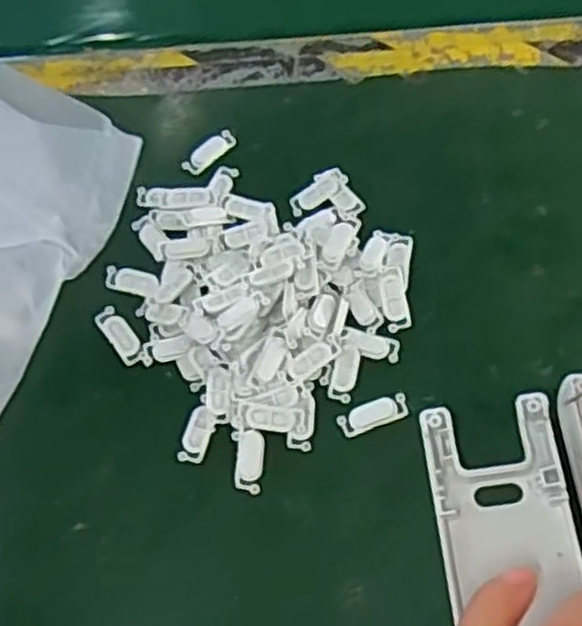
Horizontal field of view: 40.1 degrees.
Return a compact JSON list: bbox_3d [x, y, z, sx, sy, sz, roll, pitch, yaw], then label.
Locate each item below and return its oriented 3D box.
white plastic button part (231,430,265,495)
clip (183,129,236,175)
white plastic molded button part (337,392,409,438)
[{"bbox_3d":[-0.013,0.048,0.259,0.010,0.004,0.020,-7,67,0],"label":"white plastic button part"},{"bbox_3d":[-0.032,-0.064,0.310,0.023,0.004,0.009,-39,70,-13],"label":"clip"},{"bbox_3d":[0.027,0.033,0.263,0.023,0.004,0.009,-17,67,-4],"label":"white plastic molded button part"}]

